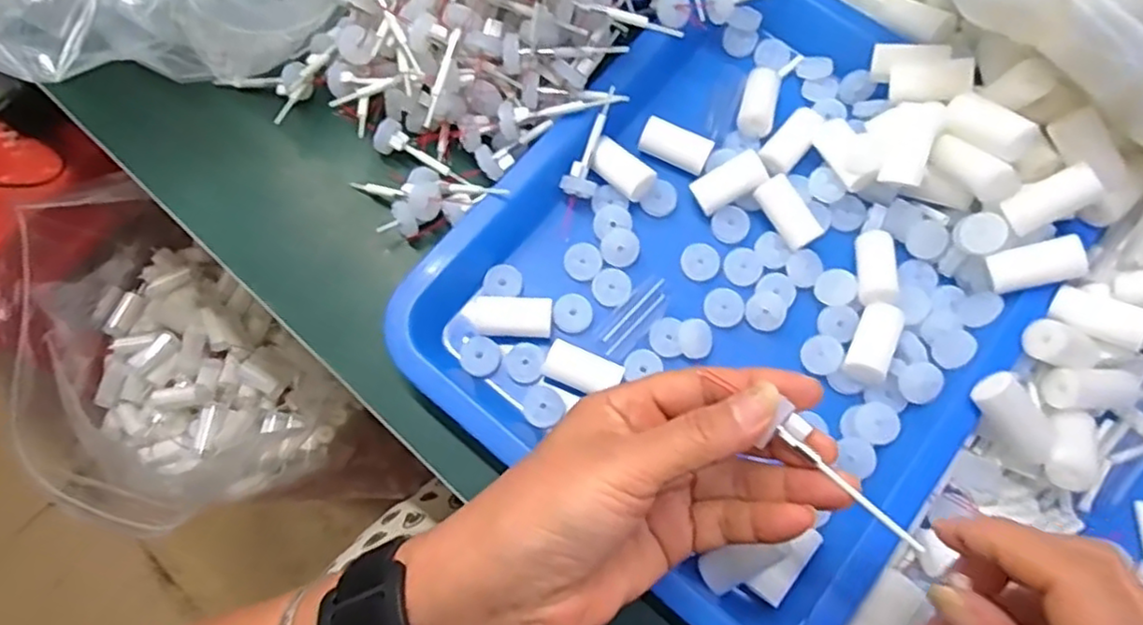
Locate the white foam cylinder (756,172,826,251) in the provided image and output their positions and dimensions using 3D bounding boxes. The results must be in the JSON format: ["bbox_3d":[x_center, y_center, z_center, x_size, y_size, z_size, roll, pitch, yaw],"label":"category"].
[{"bbox_3d":[0.119,-0.054,0.372,0.019,0.017,0.041,-32,75,-8],"label":"white foam cylinder"}]

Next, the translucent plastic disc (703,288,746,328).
[{"bbox_3d":[0.084,-0.003,0.370,0.022,0.004,0.021,0,73,1],"label":"translucent plastic disc"}]

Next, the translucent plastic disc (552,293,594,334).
[{"bbox_3d":[0.001,0.000,0.366,0.021,0.004,0.021,0,73,1],"label":"translucent plastic disc"}]

